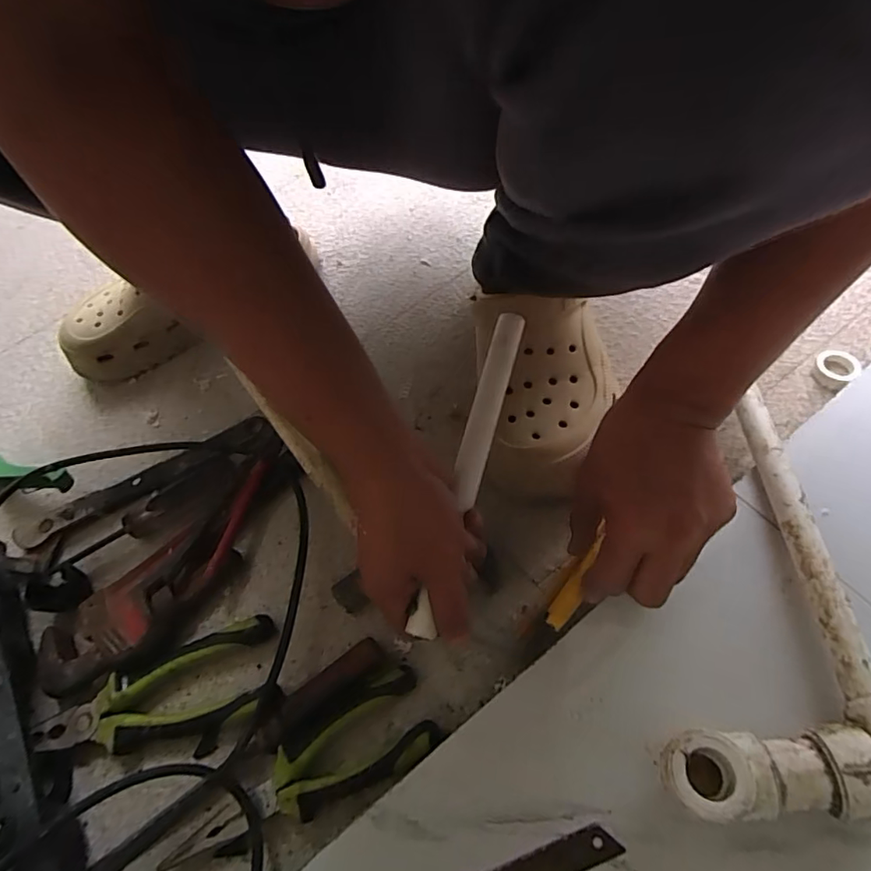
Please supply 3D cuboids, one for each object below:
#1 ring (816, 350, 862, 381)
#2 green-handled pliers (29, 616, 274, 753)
[{"bbox_3d":[0.338,-0.058,0.440,0.027,0.007,0.033,-35,57,1],"label":"ring"},{"bbox_3d":[-0.199,0.193,0.382,0.169,0.024,0.062,-22,61,-3],"label":"green-handled pliers"}]

